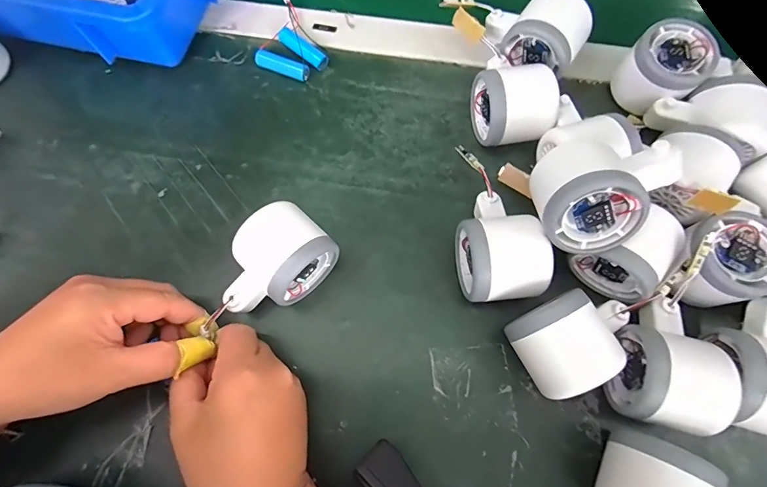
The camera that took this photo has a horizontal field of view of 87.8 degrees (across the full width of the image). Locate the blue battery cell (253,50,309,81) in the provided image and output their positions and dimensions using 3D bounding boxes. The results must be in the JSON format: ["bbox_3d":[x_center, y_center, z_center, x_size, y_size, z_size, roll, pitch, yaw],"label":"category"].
[{"bbox_3d":[-0.094,-0.164,0.370,0.051,0.015,0.014,22,74,8],"label":"blue battery cell"}]

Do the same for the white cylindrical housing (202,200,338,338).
[{"bbox_3d":[-0.080,0.013,0.279,0.055,0.060,0.082,44,74,13],"label":"white cylindrical housing"}]

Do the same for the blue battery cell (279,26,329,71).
[{"bbox_3d":[-0.075,-0.181,0.368,0.050,0.014,0.015,39,73,2],"label":"blue battery cell"}]

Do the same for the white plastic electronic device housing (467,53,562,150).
[{"bbox_3d":[0.105,-0.108,0.326,0.059,0.056,0.056,-1,72,0],"label":"white plastic electronic device housing"}]

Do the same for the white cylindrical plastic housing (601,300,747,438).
[{"bbox_3d":[0.184,0.076,0.262,0.054,0.058,0.082,9,72,4],"label":"white cylindrical plastic housing"}]

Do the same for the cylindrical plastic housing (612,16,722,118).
[{"bbox_3d":[0.230,-0.144,0.329,0.058,0.049,0.054,0,73,1],"label":"cylindrical plastic housing"}]

